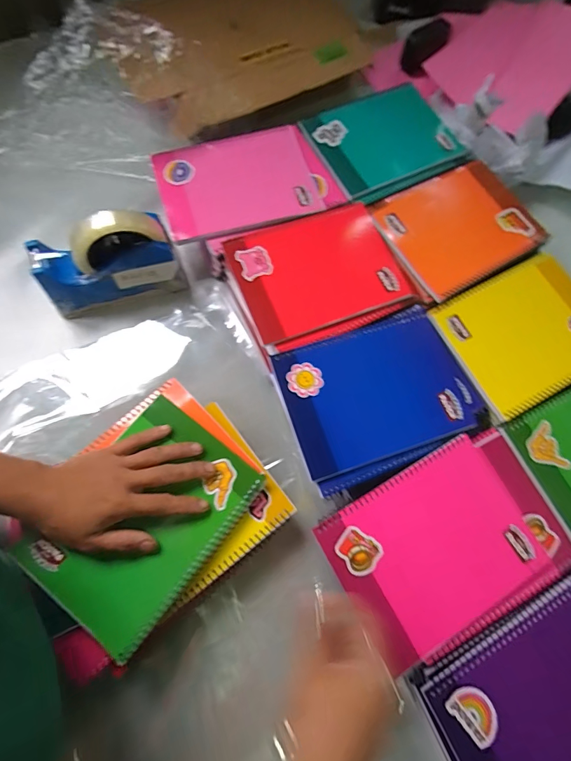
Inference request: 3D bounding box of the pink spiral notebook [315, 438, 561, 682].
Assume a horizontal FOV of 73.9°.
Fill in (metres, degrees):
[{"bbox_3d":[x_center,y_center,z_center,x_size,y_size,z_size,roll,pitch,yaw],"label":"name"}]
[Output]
[{"bbox_3d":[0.151,0.166,0.380,0.194,0.010,0.151,-28,75,-10],"label":"pink spiral notebook"}]

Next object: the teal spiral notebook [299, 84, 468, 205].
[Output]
[{"bbox_3d":[0.144,-0.345,0.546,0.195,0.016,0.159,-29,77,-8],"label":"teal spiral notebook"}]

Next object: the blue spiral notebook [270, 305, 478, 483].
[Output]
[{"bbox_3d":[0.100,0.009,0.428,0.199,0.012,0.150,-17,74,-7],"label":"blue spiral notebook"}]

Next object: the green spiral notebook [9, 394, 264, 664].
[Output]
[{"bbox_3d":[-0.134,0.132,0.367,0.141,0.015,0.197,37,75,10],"label":"green spiral notebook"}]

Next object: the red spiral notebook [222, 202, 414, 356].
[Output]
[{"bbox_3d":[0.041,-0.133,0.467,0.194,0.011,0.162,-21,74,-8],"label":"red spiral notebook"}]

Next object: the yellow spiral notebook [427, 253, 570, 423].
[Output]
[{"bbox_3d":[0.299,-0.062,0.468,0.201,0.012,0.158,-27,75,-10],"label":"yellow spiral notebook"}]

